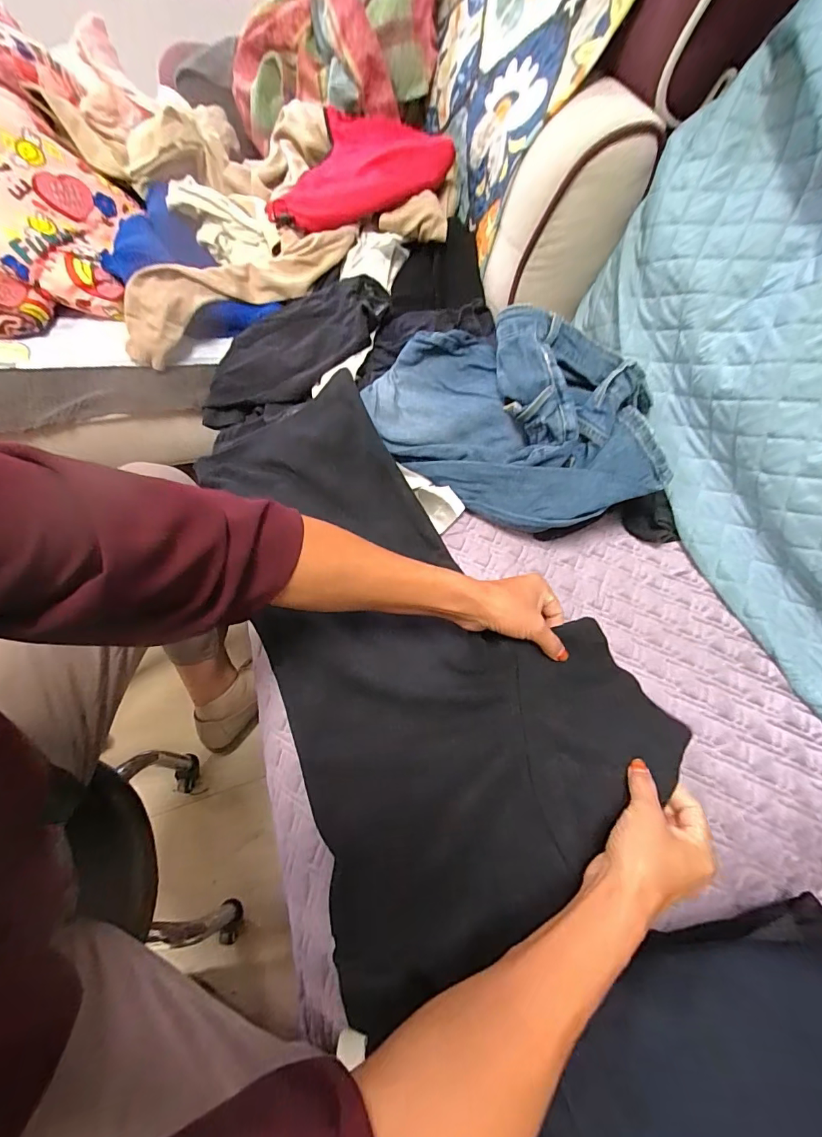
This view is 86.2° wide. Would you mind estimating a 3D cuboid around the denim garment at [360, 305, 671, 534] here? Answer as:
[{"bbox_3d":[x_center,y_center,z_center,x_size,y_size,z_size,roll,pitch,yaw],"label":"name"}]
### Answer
[{"bbox_3d":[0.114,-0.183,0.528,0.357,0.140,0.207,15,60,5],"label":"denim garment"}]

